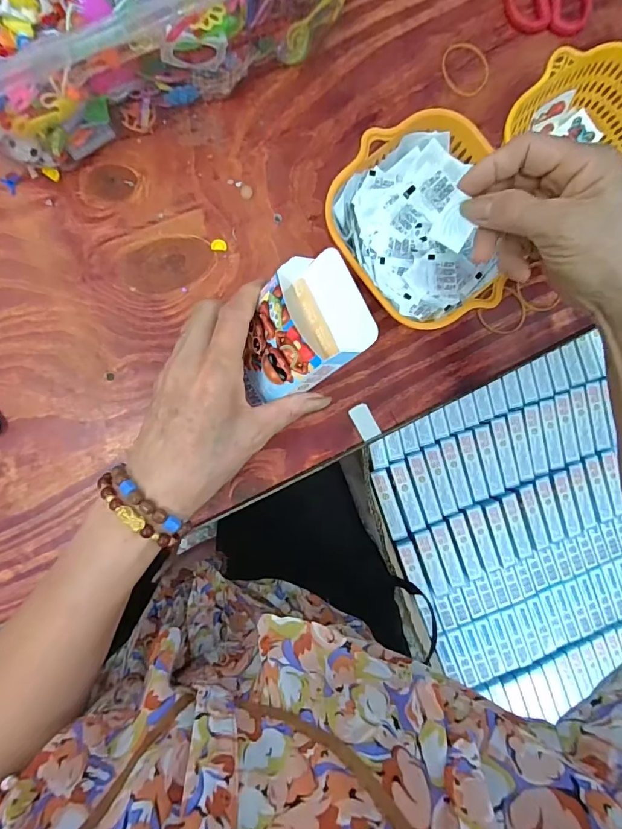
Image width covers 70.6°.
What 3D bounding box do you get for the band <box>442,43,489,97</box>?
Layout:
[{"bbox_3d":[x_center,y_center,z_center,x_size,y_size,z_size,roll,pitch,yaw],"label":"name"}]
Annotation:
[{"bbox_3d":[0.135,-0.303,0.384,0.041,0.004,0.046,-41,95,-3],"label":"band"}]

